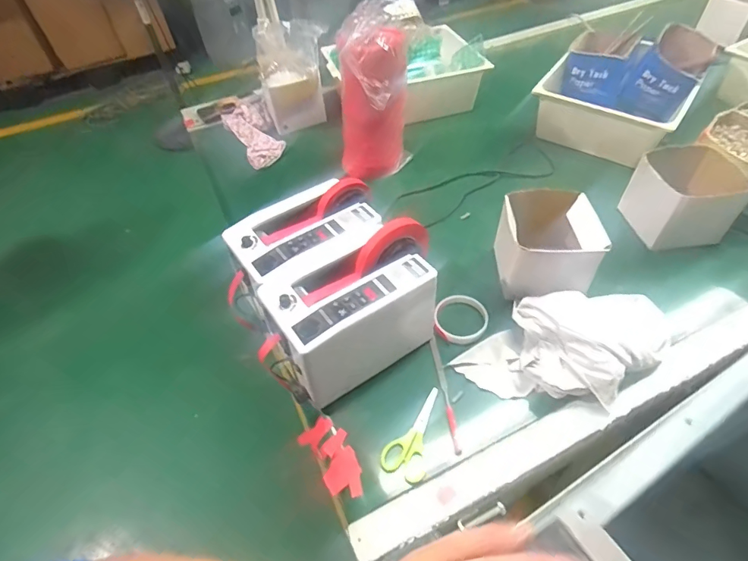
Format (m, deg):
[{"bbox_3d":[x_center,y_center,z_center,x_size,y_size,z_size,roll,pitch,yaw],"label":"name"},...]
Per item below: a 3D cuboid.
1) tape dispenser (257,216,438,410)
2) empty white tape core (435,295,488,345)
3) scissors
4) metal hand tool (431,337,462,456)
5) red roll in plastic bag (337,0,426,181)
[{"bbox_3d":[-0.028,0.037,0.620,0.257,0.157,0.139,-30,53,-19],"label":"tape dispenser"},{"bbox_3d":[0.136,0.059,0.689,0.079,0.015,0.085,-3,49,3],"label":"empty white tape core"},{"bbox_3d":[0.058,0.198,0.580,0.055,0.004,0.127,19,53,20],"label":"scissors"},{"bbox_3d":[0.100,0.156,0.615,0.011,0.004,0.173,-6,49,0],"label":"metal hand tool"},{"bbox_3d":[0.007,-0.345,0.842,0.158,0.316,0.129,-5,49,1],"label":"red roll in plastic bag"}]

